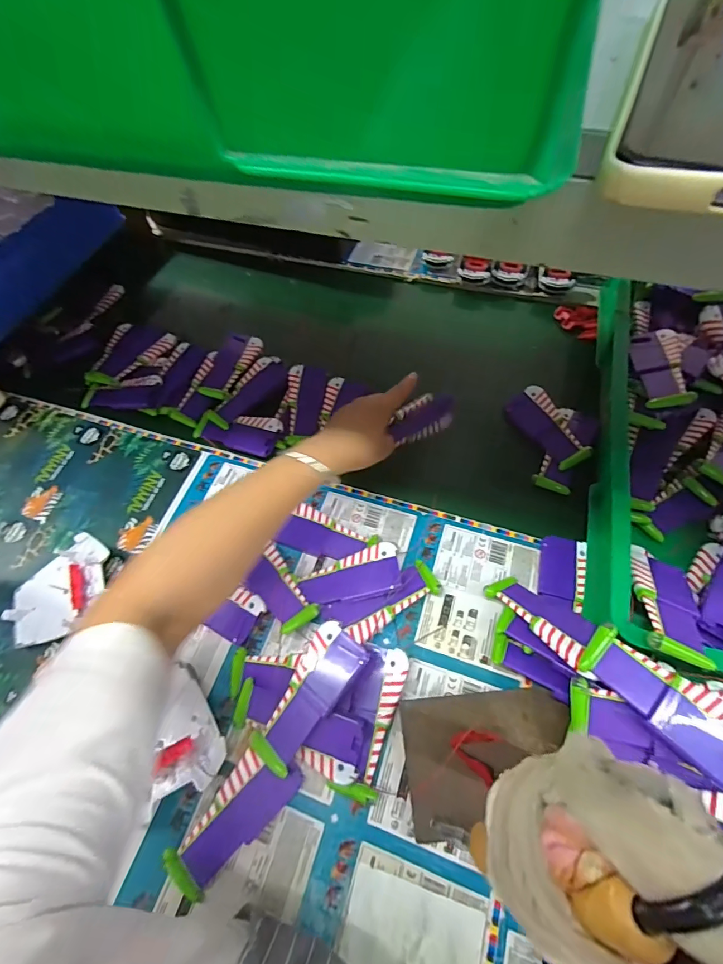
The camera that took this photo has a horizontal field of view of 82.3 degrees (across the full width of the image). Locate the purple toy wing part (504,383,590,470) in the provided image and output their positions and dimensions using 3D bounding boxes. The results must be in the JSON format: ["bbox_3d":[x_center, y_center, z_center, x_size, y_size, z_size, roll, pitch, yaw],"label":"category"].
[{"bbox_3d":[0.227,-0.067,0.514,0.054,0.008,0.119,-27,63,6],"label":"purple toy wing part"}]

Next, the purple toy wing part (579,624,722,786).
[{"bbox_3d":[0.226,0.160,0.305,0.117,0.012,0.049,37,71,21],"label":"purple toy wing part"}]

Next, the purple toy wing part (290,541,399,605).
[{"bbox_3d":[-0.015,0.099,0.433,0.108,0.027,0.048,-11,60,-2],"label":"purple toy wing part"}]

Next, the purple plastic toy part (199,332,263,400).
[{"bbox_3d":[-0.185,-0.167,0.588,0.056,0.012,0.120,12,62,10],"label":"purple plastic toy part"}]

